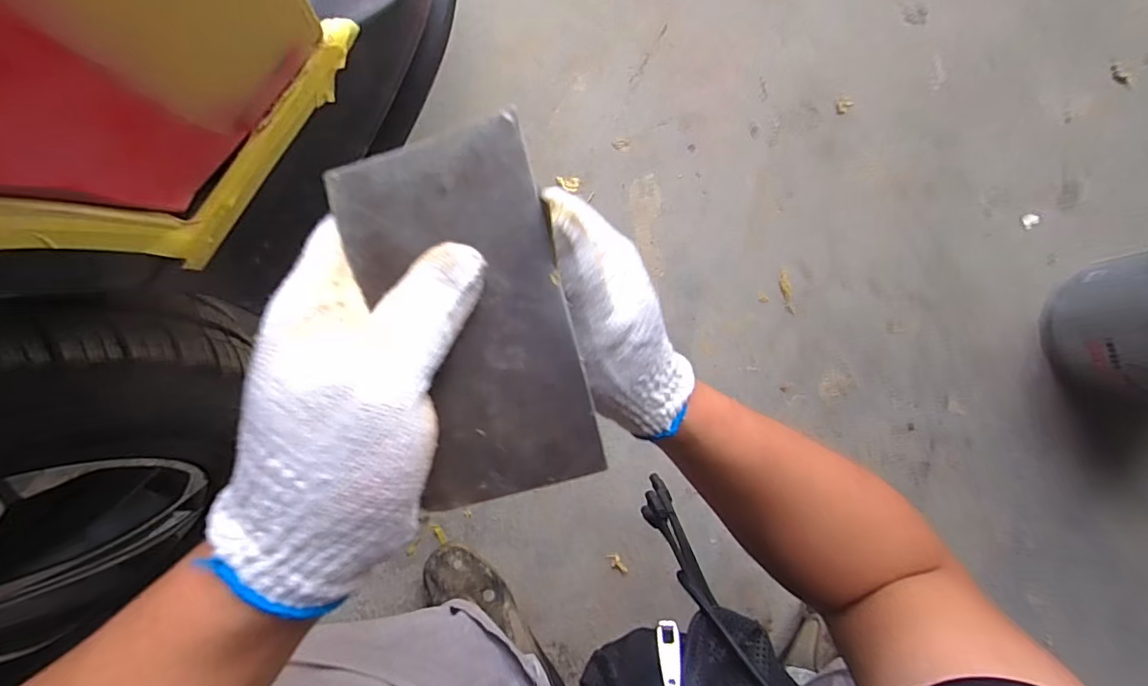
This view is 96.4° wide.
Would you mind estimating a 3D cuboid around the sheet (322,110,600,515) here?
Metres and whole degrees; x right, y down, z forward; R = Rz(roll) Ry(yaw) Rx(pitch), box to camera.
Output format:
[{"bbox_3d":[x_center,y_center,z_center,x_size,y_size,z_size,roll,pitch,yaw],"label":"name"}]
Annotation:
[{"bbox_3d":[-0.036,-0.011,0.188,0.070,0.006,0.133,-17,87,-5],"label":"sheet"}]

